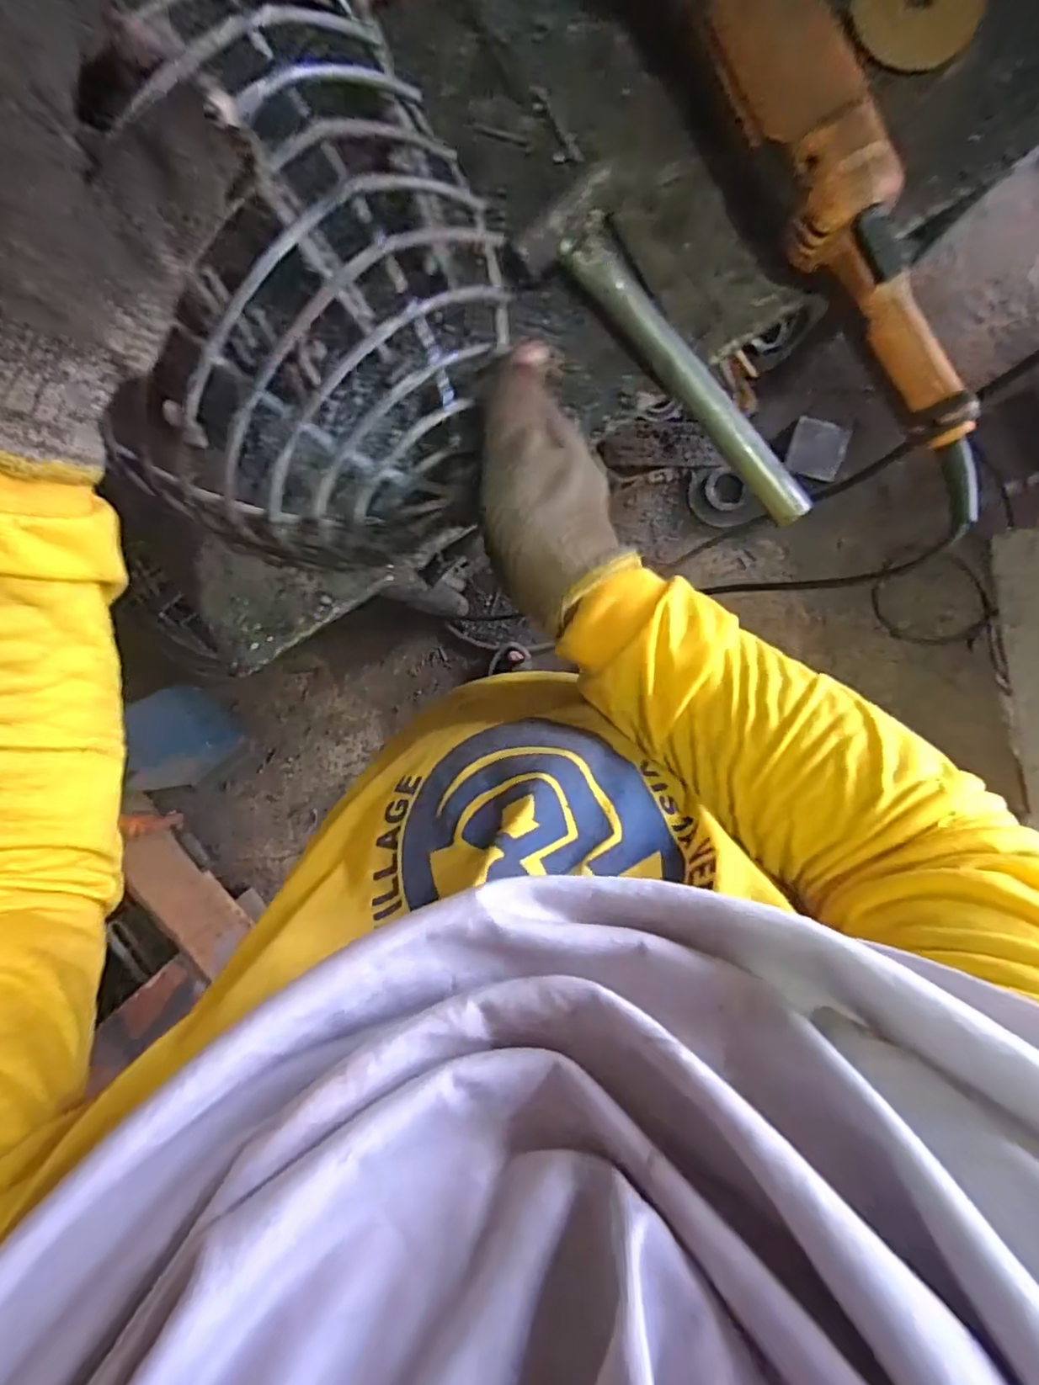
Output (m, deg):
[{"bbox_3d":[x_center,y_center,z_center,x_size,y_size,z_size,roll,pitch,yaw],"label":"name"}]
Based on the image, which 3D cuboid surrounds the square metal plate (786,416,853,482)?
[{"bbox_3d":[0.566,-0.463,1.157,0.106,0.015,0.100,12,97,-6],"label":"square metal plate"}]

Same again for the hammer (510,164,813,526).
[{"bbox_3d":[0.102,-0.209,0.376,0.238,0.025,0.063,44,96,-5],"label":"hammer"}]

